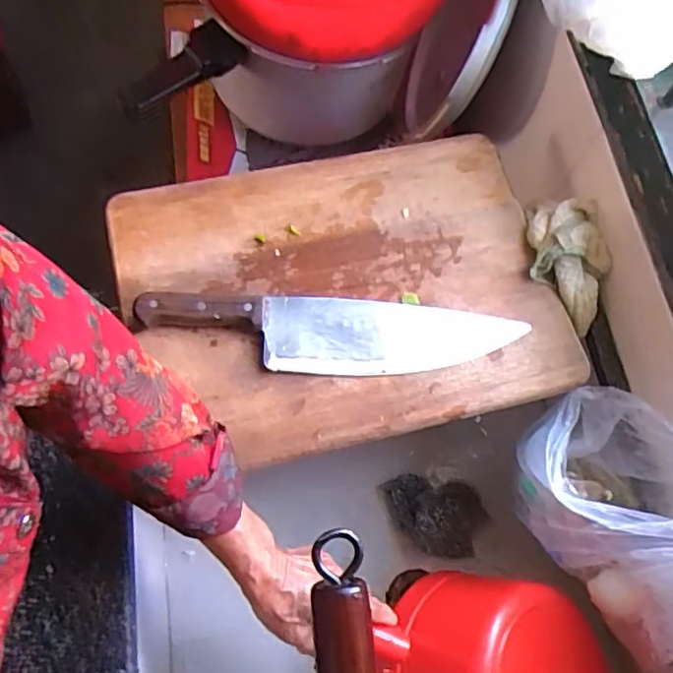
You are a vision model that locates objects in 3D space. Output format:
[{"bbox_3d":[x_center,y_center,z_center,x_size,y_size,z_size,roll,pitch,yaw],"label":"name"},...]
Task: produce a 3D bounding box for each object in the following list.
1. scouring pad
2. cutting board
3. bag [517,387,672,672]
[{"bbox_3d":[0.109,0.201,0.672,0.117,0.038,0.085,9,70,0],"label":"scouring pad"},{"bbox_3d":[0.006,-0.046,0.556,0.386,0.035,0.285,-13,71,-8],"label":"cutting board"},{"bbox_3d":[0.260,0.126,0.439,0.119,0.286,0.195,-36,76,-15],"label":"bag"}]

